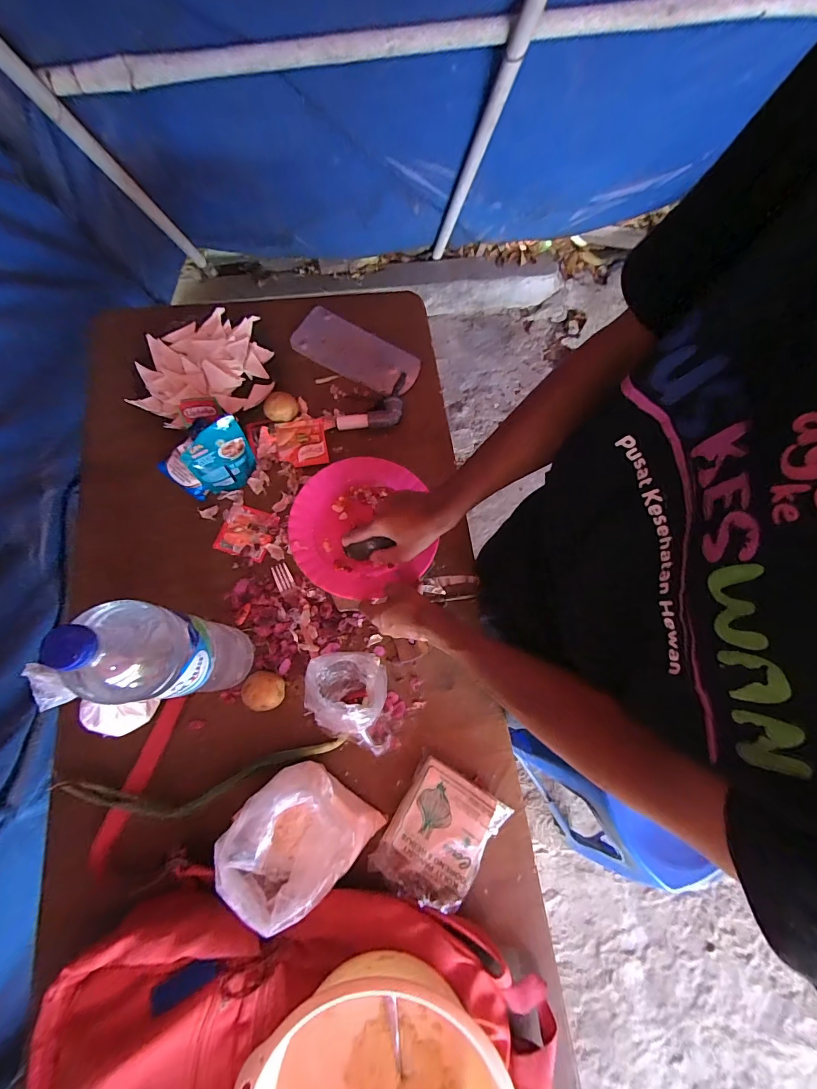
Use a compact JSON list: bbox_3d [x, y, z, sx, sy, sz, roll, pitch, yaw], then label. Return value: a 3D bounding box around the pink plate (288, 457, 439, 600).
[{"bbox_3d":[-0.072,-0.024,0.621,0.204,0.042,0.211,1,72,-2],"label":"pink plate"}]

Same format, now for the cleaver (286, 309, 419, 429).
[{"bbox_3d":[-0.108,-0.309,0.726,0.250,0.030,0.196,29,73,7],"label":"cleaver"}]

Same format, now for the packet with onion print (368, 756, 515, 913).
[{"bbox_3d":[0.043,0.364,0.508,0.127,0.054,0.143,32,73,8],"label":"packet with onion print"}]

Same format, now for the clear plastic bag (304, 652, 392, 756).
[{"bbox_3d":[-0.077,0.203,0.523,0.100,0.102,0.123,-3,72,-3],"label":"clear plastic bag"}]

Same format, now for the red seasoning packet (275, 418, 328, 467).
[{"bbox_3d":[-0.177,-0.169,0.681,0.079,0.012,0.081,-12,73,-6],"label":"red seasoning packet"}]

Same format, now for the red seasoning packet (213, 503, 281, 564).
[{"bbox_3d":[-0.252,-0.021,0.639,0.079,0.004,0.079,17,72,3],"label":"red seasoning packet"}]

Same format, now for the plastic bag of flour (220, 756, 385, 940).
[{"bbox_3d":[-0.124,0.338,0.459,0.140,0.101,0.130,39,74,10],"label":"plastic bag of flour"}]

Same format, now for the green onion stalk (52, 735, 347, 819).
[{"bbox_3d":[-0.259,0.306,0.523,0.352,0.025,0.055,-7,72,-5],"label":"green onion stalk"}]

